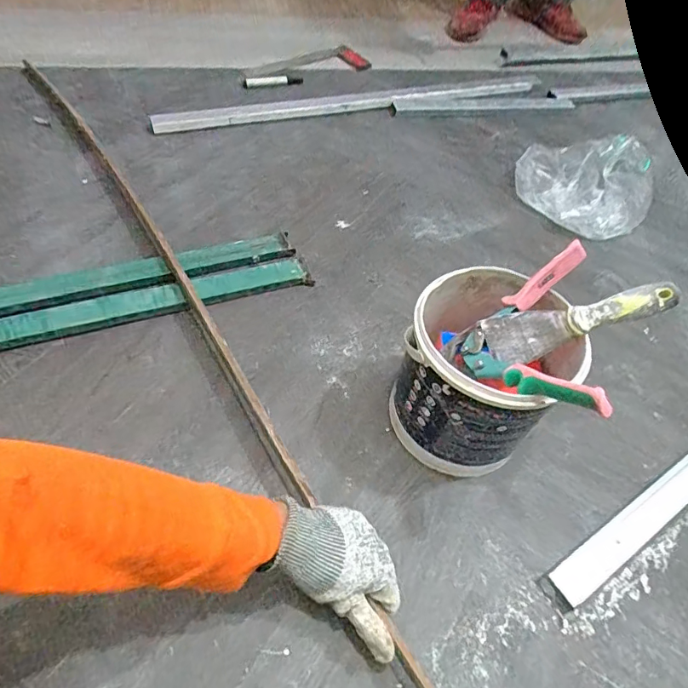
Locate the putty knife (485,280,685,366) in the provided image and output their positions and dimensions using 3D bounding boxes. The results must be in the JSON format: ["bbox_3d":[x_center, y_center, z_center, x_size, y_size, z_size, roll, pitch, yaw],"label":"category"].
[{"bbox_3d":[0.244,-0.025,0.509,0.186,0.024,0.048,-17,54,13],"label":"putty knife"}]

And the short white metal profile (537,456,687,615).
[{"bbox_3d":[0.411,0.181,0.608,0.444,0.017,0.041,-26,61,-22],"label":"short white metal profile"}]

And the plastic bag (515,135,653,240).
[{"bbox_3d":[0.455,-0.311,0.930,0.249,0.077,0.208,24,56,11],"label":"plastic bag"}]

